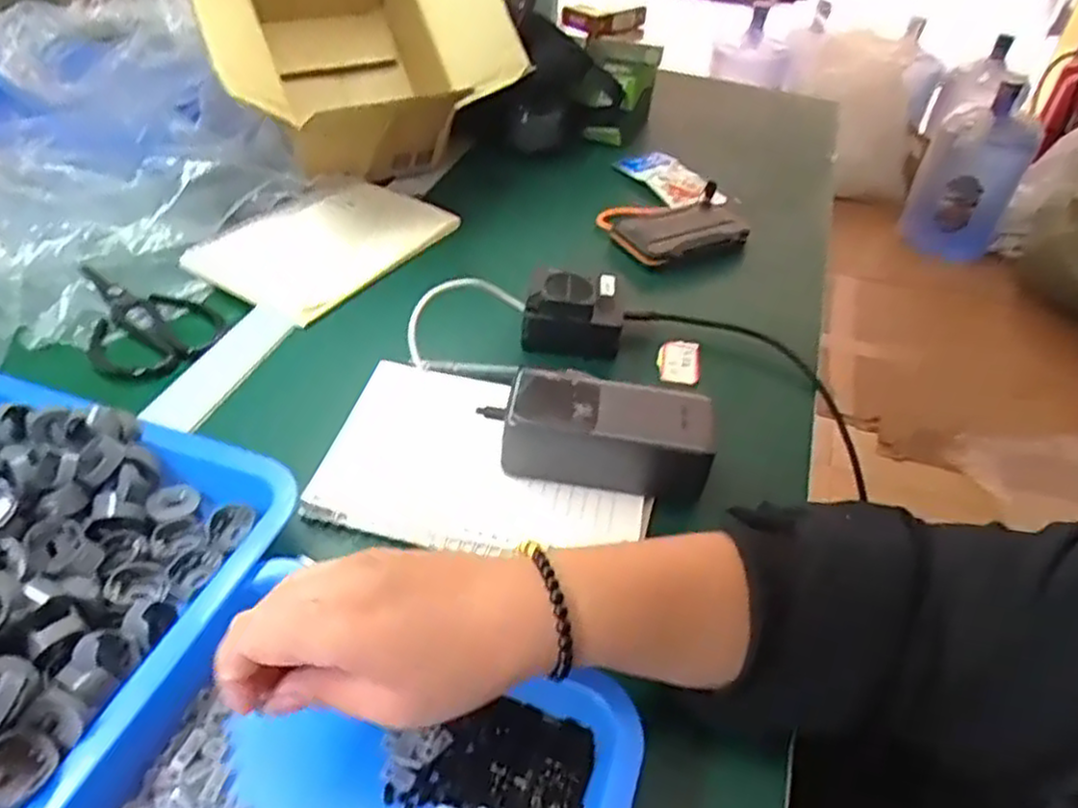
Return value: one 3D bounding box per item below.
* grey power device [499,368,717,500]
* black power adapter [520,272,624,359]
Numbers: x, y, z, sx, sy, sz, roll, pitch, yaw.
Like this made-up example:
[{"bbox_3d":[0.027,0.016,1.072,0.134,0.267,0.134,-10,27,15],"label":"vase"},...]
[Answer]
[{"bbox_3d":[0.044,0.018,0.485,0.127,0.050,0.052,7,42,3],"label":"grey power device"},{"bbox_3d":[0.030,-0.078,0.597,0.075,0.048,0.071,9,42,4],"label":"black power adapter"}]

